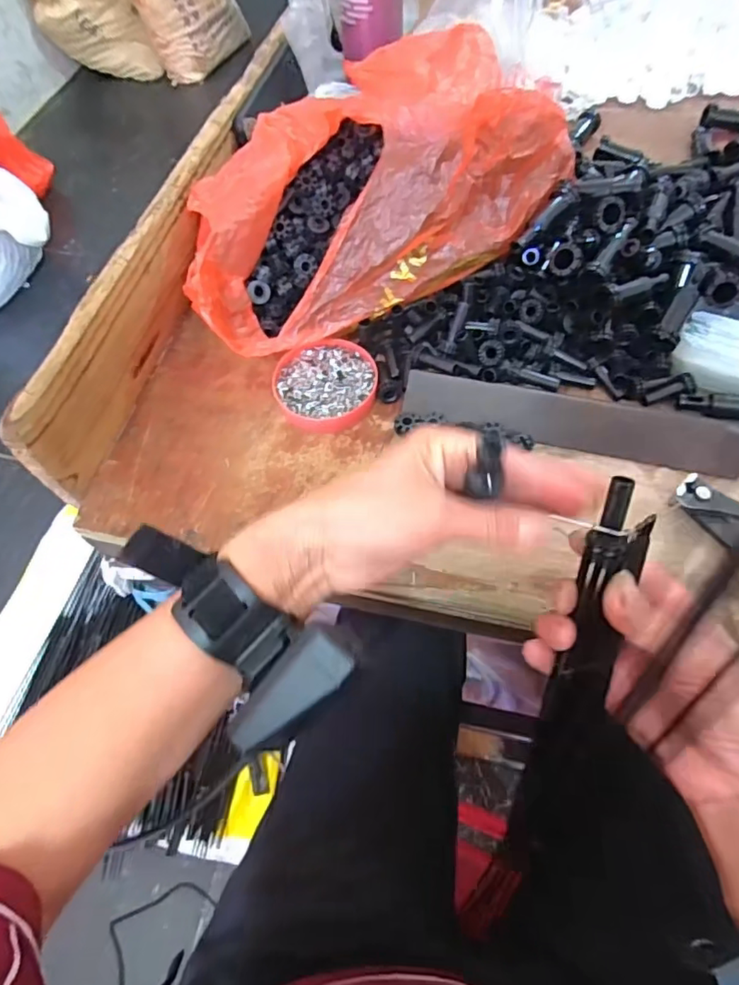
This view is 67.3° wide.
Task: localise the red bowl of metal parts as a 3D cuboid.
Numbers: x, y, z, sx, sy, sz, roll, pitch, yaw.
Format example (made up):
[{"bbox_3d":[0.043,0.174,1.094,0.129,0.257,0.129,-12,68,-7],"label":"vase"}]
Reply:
[{"bbox_3d":[-0.034,-0.086,0.440,0.078,0.018,0.078,-2,61,3],"label":"red bowl of metal parts"}]

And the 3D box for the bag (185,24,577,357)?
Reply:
[{"bbox_3d":[0.011,-0.254,0.440,0.333,0.131,0.192,-17,61,-6],"label":"bag"}]

